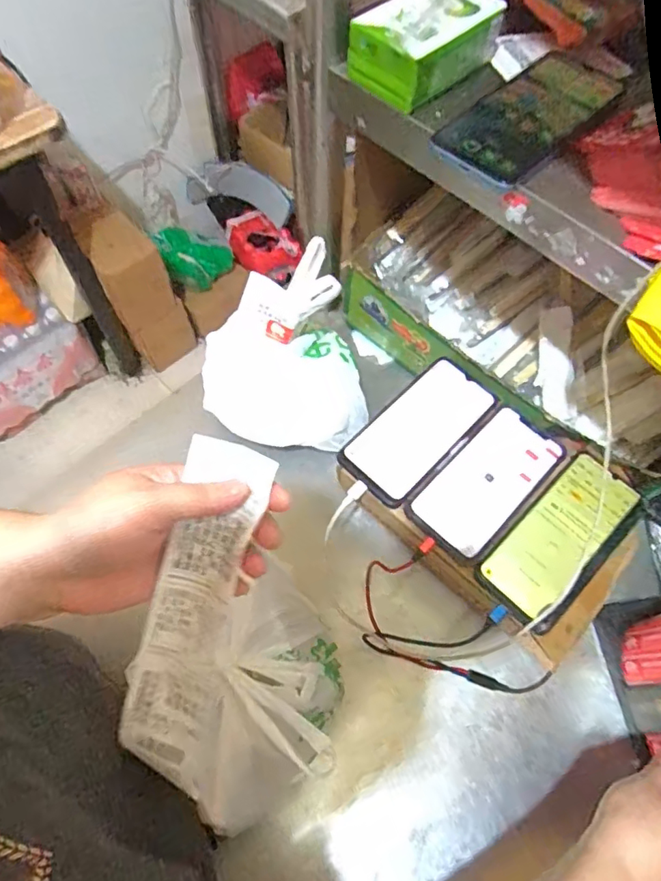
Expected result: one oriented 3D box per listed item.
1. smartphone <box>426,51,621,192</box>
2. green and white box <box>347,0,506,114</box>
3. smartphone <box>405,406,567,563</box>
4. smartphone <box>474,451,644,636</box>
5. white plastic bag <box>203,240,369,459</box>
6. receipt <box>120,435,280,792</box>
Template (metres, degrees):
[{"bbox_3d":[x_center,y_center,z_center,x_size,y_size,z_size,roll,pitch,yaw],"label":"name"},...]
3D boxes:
[{"bbox_3d":[0.148,-0.247,0.405,0.072,0.014,0.154,41,69,16],"label":"smartphone"},{"bbox_3d":[0.076,-0.312,0.419,0.112,0.045,0.067,-39,71,-19],"label":"green and white box"},{"bbox_3d":[0.148,0.037,0.505,0.080,0.013,0.149,41,69,16],"label":"smartphone"},{"bbox_3d":[0.207,0.086,0.478,0.161,0.015,0.075,-43,75,-14],"label":"smartphone"},{"bbox_3d":[-0.050,-0.083,0.562,0.172,0.127,0.154,-5,64,-5],"label":"white plastic bag"},{"bbox_3d":[-0.083,0.106,0.319,0.055,0.016,0.207,16,97,5],"label":"receipt"}]

